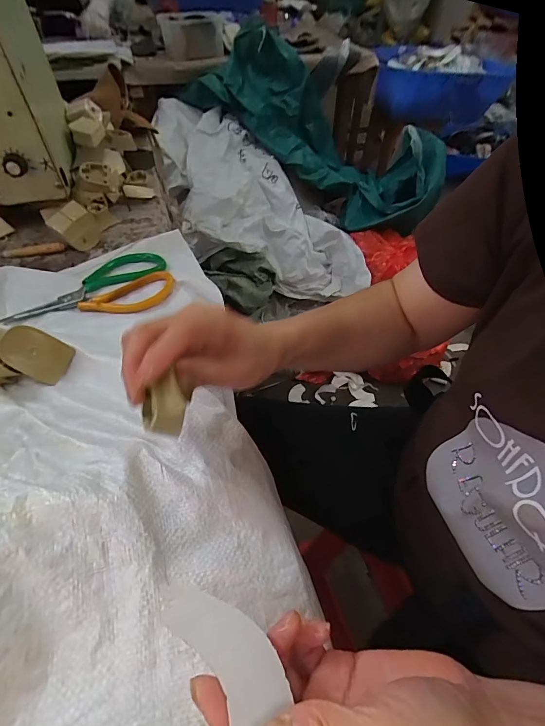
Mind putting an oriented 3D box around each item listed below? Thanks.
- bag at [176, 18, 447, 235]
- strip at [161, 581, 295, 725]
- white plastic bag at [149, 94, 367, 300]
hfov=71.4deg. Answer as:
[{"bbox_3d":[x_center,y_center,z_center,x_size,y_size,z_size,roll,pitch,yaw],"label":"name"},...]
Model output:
[{"bbox_3d":[0.167,-0.748,1.227,0.848,0.296,0.337,30,52,-6],"label":"bag"},{"bbox_3d":[-0.017,0.155,0.173,0.046,0.008,0.124,-9,33,-22],"label":"strip"},{"bbox_3d":[-0.042,-0.479,1.145,0.476,0.351,0.610,-14,50,-13],"label":"white plastic bag"}]

